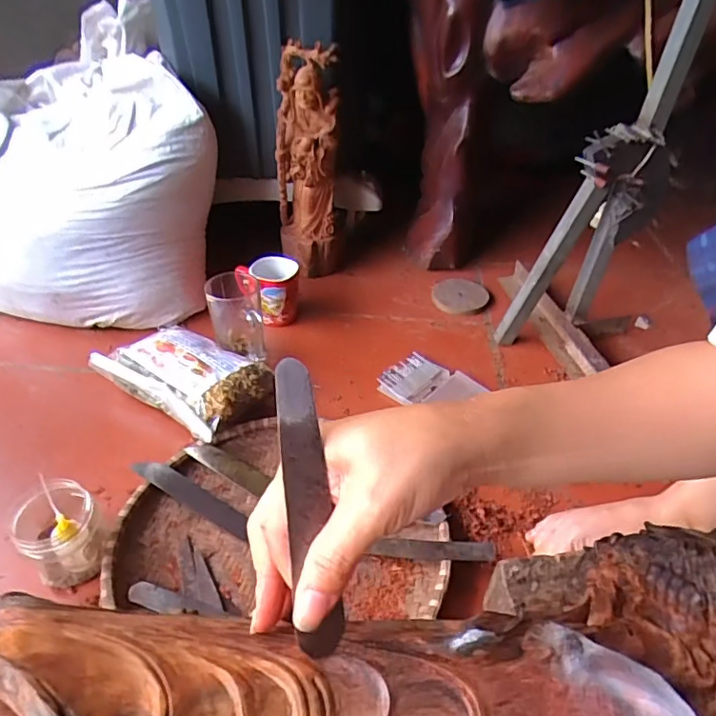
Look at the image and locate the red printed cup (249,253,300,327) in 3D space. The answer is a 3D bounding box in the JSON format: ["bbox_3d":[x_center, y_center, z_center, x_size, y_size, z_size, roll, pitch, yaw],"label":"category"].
[{"bbox_3d":[-0.132,-0.113,0.884,0.073,0.093,0.072,0,38,0],"label":"red printed cup"}]

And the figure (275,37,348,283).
[{"bbox_3d":[-0.084,-0.325,0.947,0.115,0.363,0.107,-4,38,-5],"label":"figure"}]

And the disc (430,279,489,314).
[{"bbox_3d":[0.181,-0.110,0.956,0.096,0.018,0.094,8,39,11],"label":"disc"}]

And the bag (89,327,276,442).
[{"bbox_3d":[-0.230,0.024,0.734,0.236,0.067,0.137,25,45,29],"label":"bag"}]

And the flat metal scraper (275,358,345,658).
[{"bbox_3d":[-0.023,0.067,0.248,0.019,0.131,0.004,-6,-3,-7],"label":"flat metal scraper"}]

